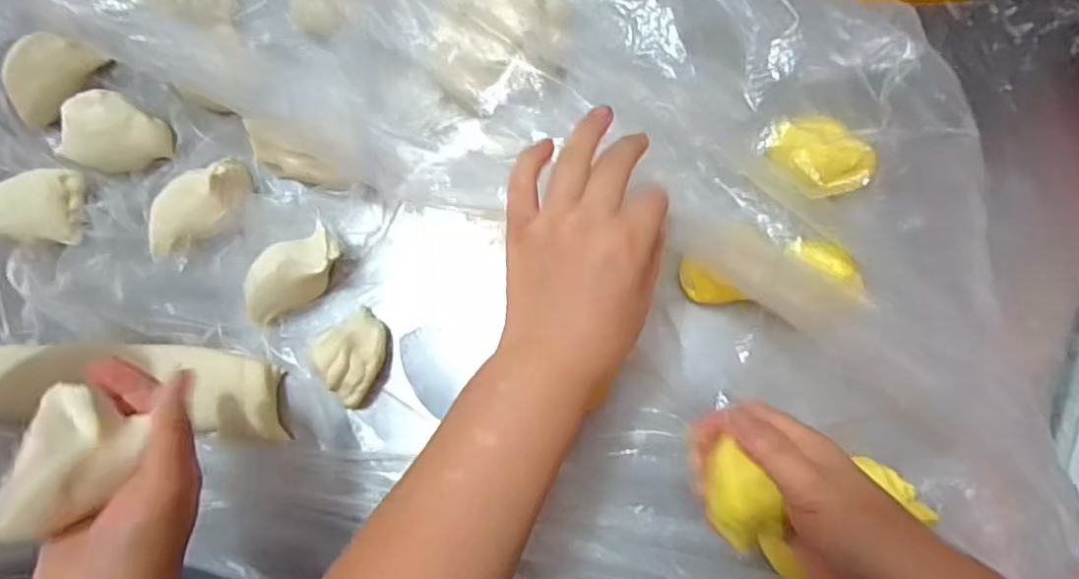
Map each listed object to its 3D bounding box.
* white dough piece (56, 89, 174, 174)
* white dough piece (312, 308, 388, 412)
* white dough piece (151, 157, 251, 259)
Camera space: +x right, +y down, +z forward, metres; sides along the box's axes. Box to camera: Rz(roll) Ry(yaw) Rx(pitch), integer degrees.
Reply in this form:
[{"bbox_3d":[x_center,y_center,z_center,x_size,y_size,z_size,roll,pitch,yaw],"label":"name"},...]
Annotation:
[{"bbox_3d":[-0.321,-0.117,0.481,0.053,0.050,0.055,-1,83,4],"label":"white dough piece"},{"bbox_3d":[-0.131,0.046,0.447,0.051,0.034,0.054,-41,82,-1],"label":"white dough piece"},{"bbox_3d":[-0.251,-0.058,0.455,0.093,0.035,0.040,-37,82,-1],"label":"white dough piece"}]

